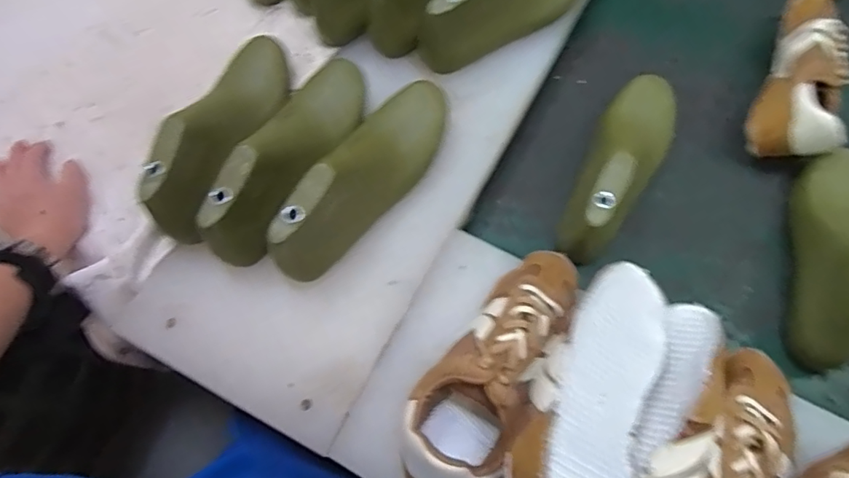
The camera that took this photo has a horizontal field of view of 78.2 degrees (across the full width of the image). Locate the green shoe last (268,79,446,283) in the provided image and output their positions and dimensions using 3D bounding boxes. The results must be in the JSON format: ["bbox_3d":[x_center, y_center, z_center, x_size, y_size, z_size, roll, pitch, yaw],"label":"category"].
[{"bbox_3d":[-0.047,-0.066,0.503,0.071,0.090,0.249,29,72,12],"label":"green shoe last"}]

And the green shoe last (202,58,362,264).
[{"bbox_3d":[-0.128,-0.085,0.515,0.078,0.091,0.239,23,71,10],"label":"green shoe last"}]

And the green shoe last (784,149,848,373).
[{"bbox_3d":[0.409,0.011,0.515,0.069,0.094,0.236,18,70,9],"label":"green shoe last"}]

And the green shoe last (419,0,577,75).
[{"bbox_3d":[0.100,-0.273,0.590,0.236,0.091,0.075,-38,72,-12],"label":"green shoe last"}]

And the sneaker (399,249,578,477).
[{"bbox_3d":[0.063,0.101,0.446,0.077,0.069,0.225,32,73,13],"label":"sneaker"}]

